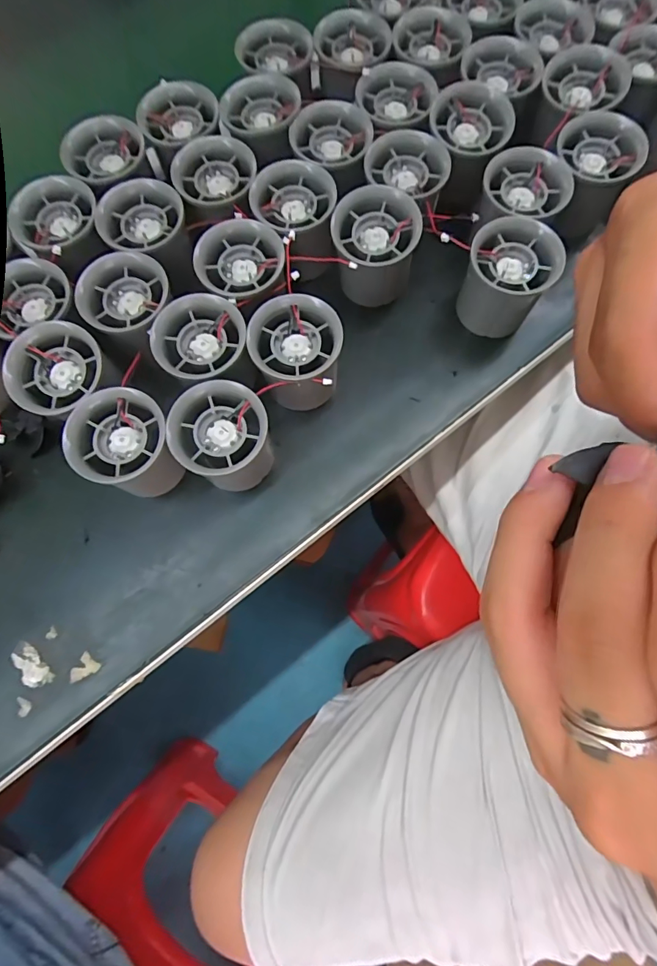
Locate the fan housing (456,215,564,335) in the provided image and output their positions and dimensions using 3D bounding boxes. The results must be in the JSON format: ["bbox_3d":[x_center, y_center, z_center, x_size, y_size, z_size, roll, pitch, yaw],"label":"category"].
[{"bbox_3d":[0.118,-0.136,0.297,0.053,0.055,0.052,0,76,1],"label":"fan housing"}]

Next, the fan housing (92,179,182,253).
[{"bbox_3d":[-0.121,-0.173,0.290,0.046,0.019,0.050,6,74,4],"label":"fan housing"}]

